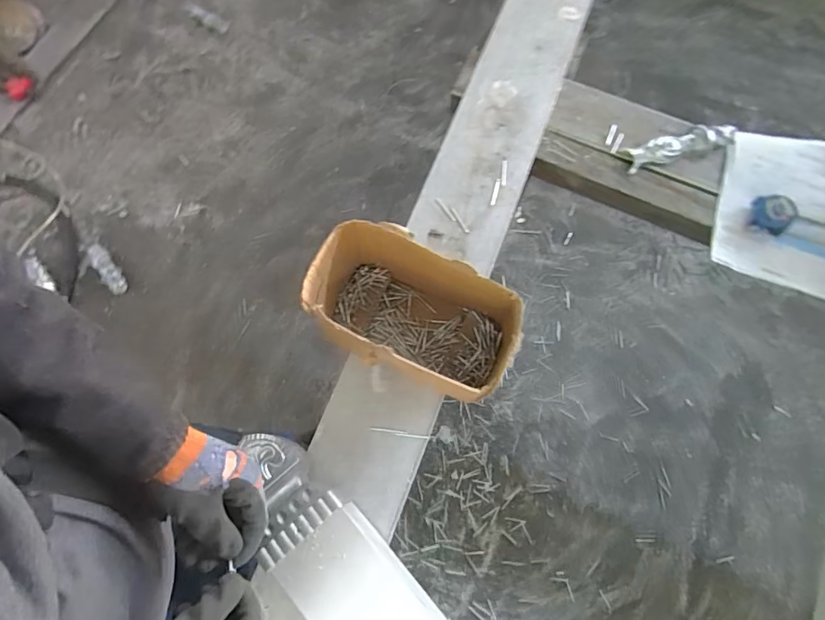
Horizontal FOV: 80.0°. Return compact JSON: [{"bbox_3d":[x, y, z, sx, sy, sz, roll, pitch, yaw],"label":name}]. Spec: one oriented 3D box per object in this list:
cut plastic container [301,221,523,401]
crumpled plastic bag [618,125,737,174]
[{"bbox_3d":[-0.001,0.014,0.647,0.254,0.154,0.150,27,75,8],"label":"cut plastic container"},{"bbox_3d":[0.469,-0.288,0.861,0.194,0.019,0.043,-15,73,-5],"label":"crumpled plastic bag"}]

